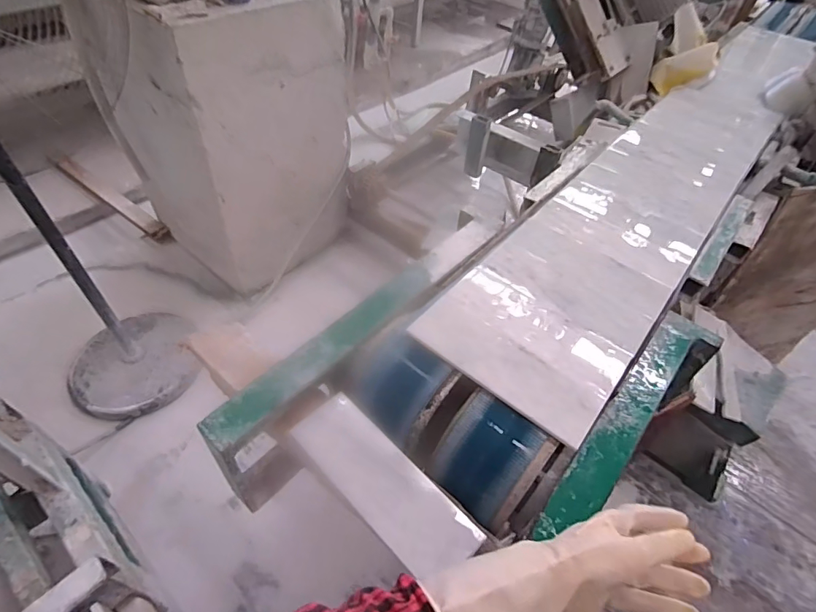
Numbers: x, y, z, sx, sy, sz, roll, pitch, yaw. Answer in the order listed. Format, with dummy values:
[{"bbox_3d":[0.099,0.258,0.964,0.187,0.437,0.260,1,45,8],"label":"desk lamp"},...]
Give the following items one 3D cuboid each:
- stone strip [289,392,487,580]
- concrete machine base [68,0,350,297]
[{"bbox_3d":[-0.038,0.251,0.650,0.291,0.030,0.104,38,56,24],"label":"stone strip"},{"bbox_3d":[-0.607,-0.610,1.593,0.553,0.875,0.579,32,54,20],"label":"concrete machine base"}]

